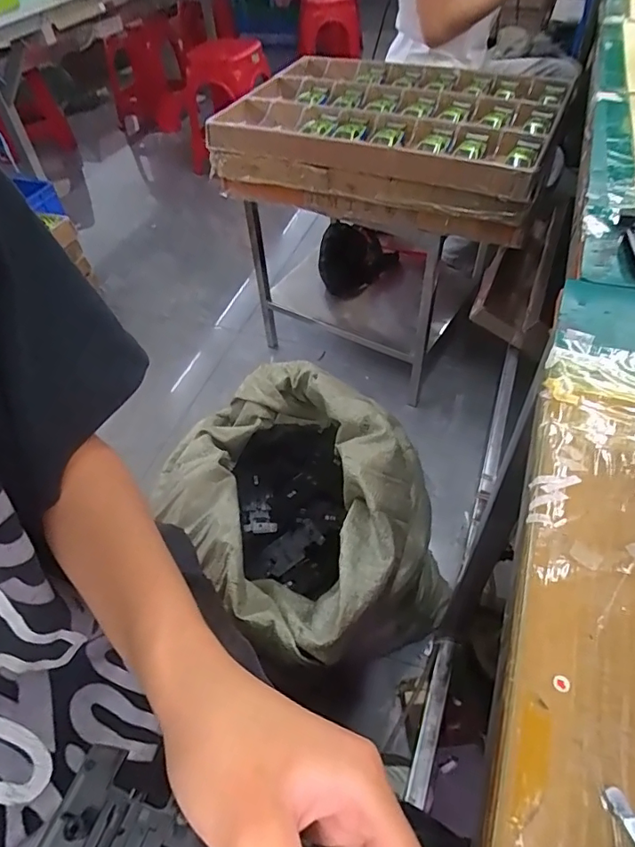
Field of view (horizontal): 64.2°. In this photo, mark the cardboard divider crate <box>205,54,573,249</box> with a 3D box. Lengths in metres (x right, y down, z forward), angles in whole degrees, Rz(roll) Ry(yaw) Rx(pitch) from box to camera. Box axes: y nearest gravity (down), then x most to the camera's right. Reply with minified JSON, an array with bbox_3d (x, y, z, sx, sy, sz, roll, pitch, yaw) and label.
[{"bbox_3d":[0.144,-0.584,1.054,0.621,0.168,0.415,18,53,18],"label":"cardboard divider crate"}]

